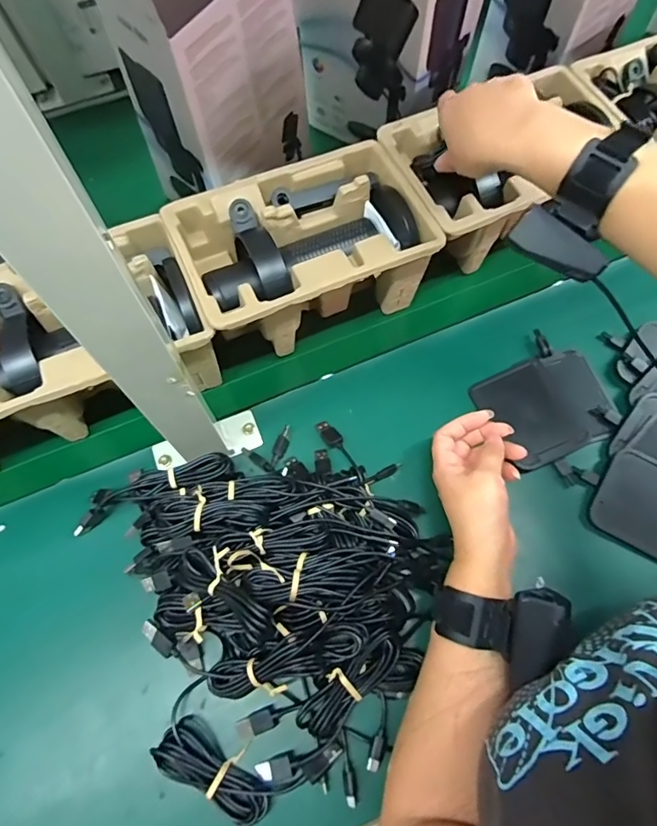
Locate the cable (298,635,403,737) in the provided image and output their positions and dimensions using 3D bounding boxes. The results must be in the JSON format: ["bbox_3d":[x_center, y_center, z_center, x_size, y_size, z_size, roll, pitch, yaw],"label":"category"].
[{"bbox_3d":[0.018,0.203,0.378,0.090,0.019,0.029,-42,73,-16],"label":"cable"}]

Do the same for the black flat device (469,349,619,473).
[{"bbox_3d":[0.215,-0.008,0.488,0.121,0.011,0.099,-21,68,-9],"label":"black flat device"}]

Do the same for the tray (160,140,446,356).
[{"bbox_3d":[-0.023,-0.152,0.495,0.220,0.101,0.142,-24,69,-10],"label":"tray"}]

